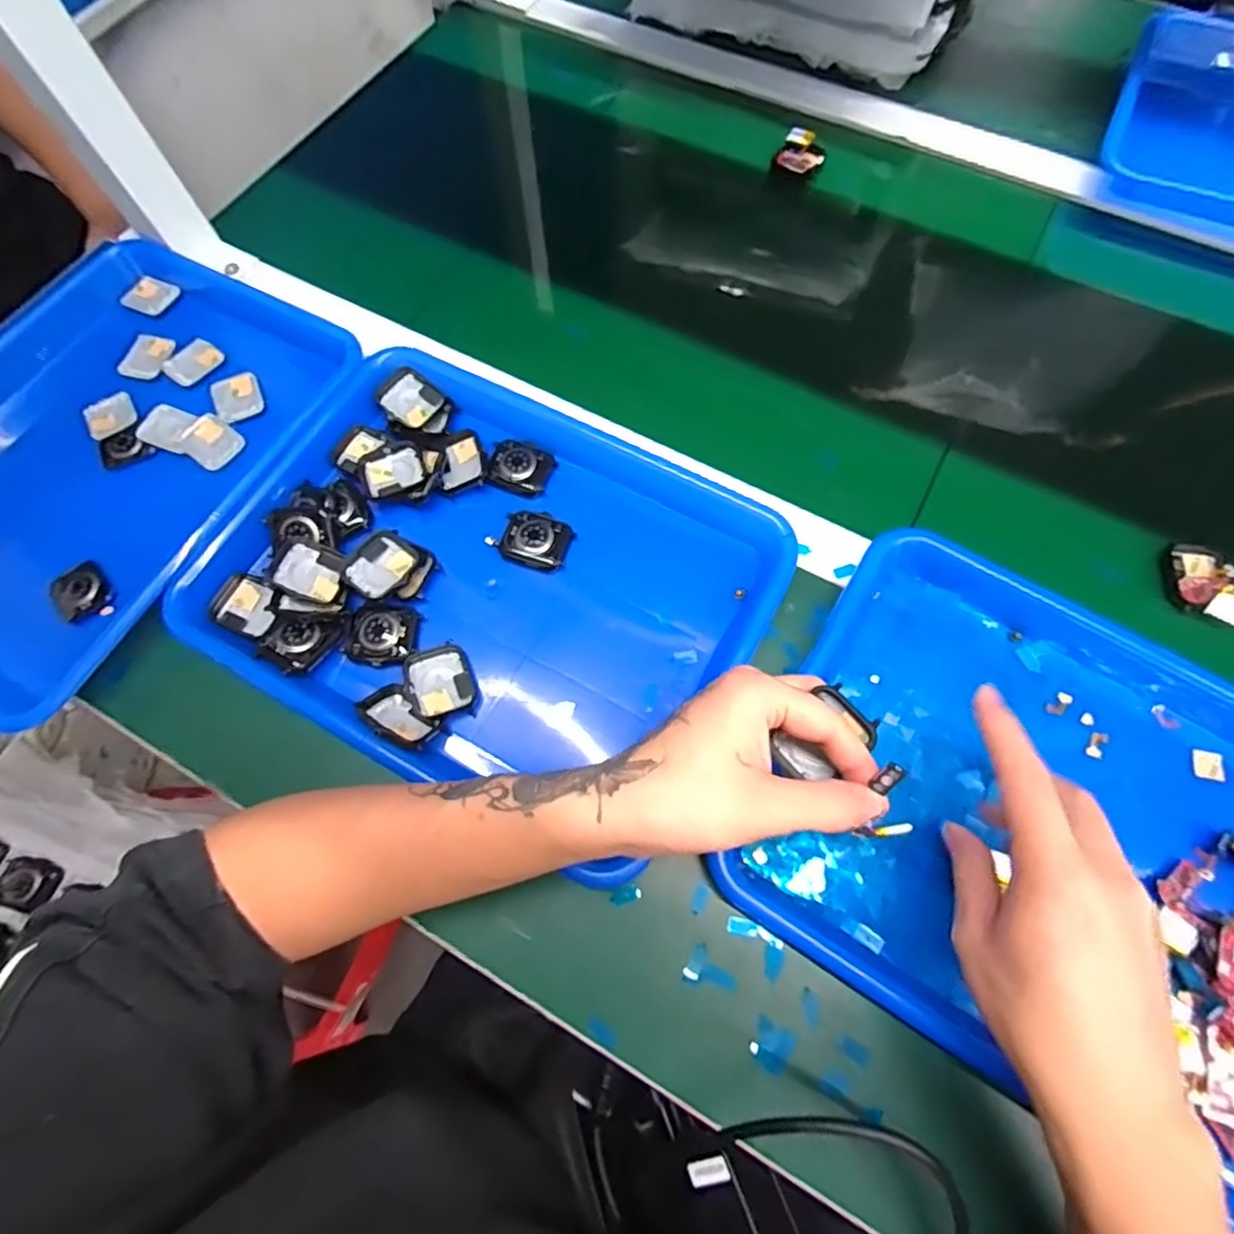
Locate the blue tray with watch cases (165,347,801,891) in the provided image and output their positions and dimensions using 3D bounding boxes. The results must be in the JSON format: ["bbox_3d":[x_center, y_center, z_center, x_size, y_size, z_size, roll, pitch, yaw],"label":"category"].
[{"bbox_3d":[-0.081,-0.027,0.399,0.334,0.030,0.261,27,73,11],"label":"blue tray with watch cases"}]

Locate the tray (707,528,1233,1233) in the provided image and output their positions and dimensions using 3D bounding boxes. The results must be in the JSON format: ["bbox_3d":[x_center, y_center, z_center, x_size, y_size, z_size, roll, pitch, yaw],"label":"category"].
[{"bbox_3d":[0.247,0.115,0.335,0.320,0.032,0.261,29,74,11],"label":"tray"}]

